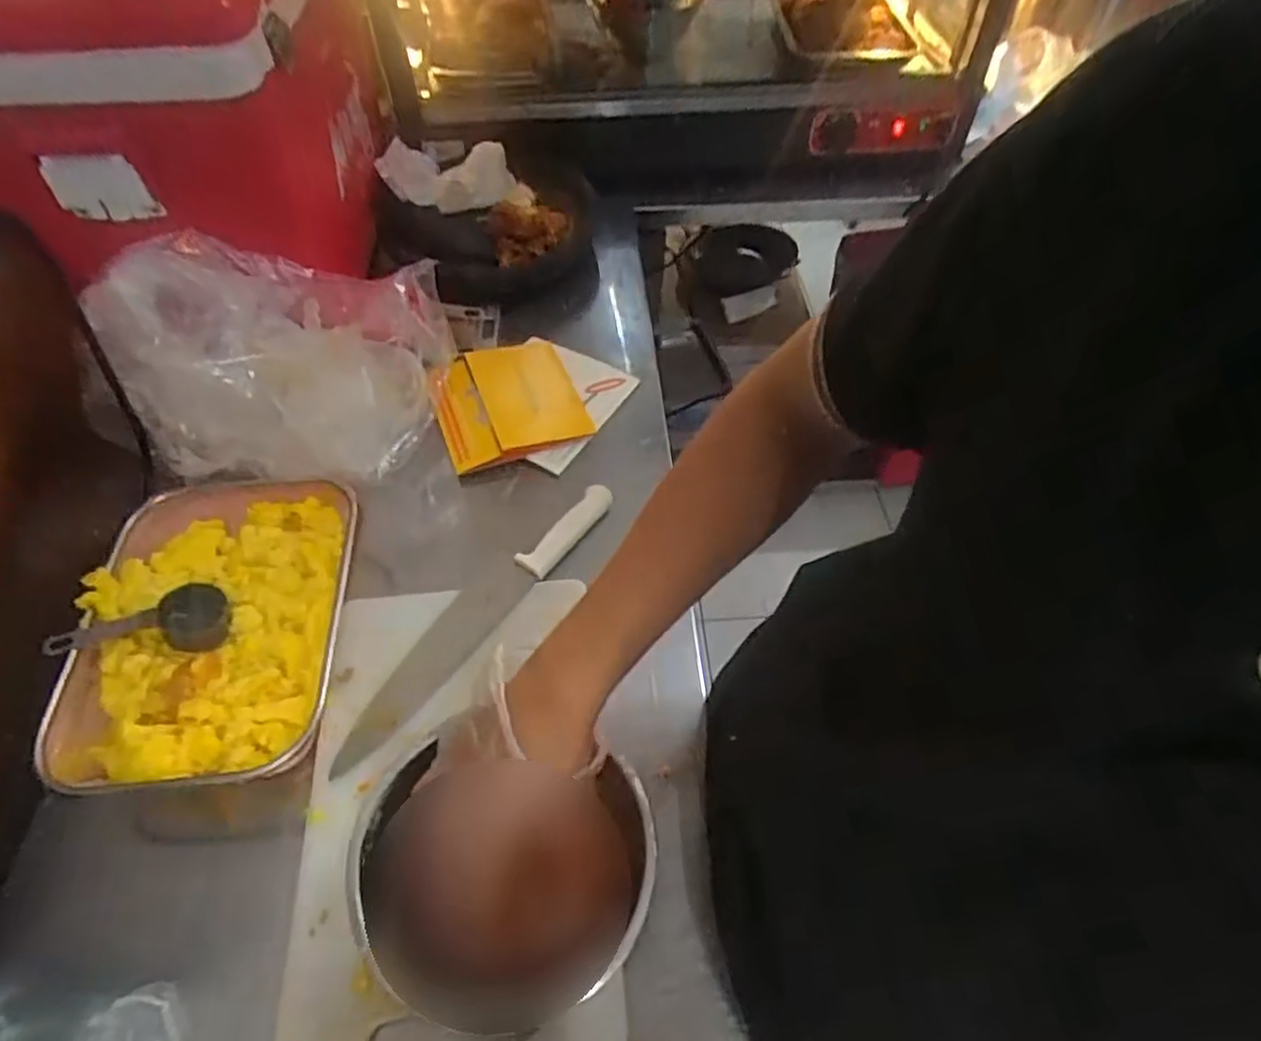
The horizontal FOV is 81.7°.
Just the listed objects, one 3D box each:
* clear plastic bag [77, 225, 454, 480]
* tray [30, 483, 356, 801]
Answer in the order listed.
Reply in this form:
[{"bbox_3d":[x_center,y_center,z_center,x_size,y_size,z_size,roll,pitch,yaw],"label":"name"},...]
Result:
[{"bbox_3d":[-0.333,-0.179,0.718,0.235,0.205,0.223,8,53,6],"label":"clear plastic bag"},{"bbox_3d":[-0.356,0.089,0.625,0.212,0.052,0.283,-6,53,-5],"label":"tray"}]

